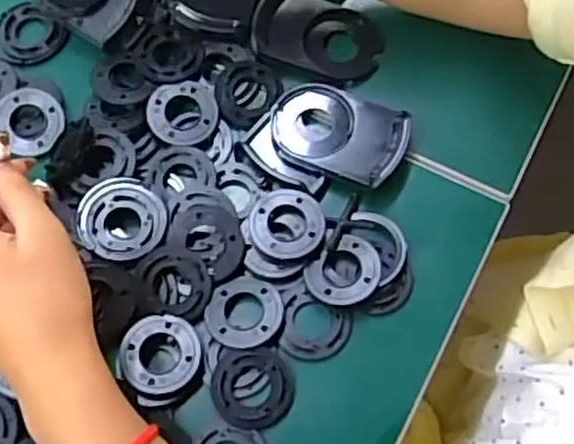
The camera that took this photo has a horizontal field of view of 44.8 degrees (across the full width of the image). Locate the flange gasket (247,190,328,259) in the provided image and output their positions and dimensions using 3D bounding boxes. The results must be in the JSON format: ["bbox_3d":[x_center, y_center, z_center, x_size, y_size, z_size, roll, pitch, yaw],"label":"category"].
[{"bbox_3d":[0.000,0.001,0.411,0.044,0.013,0.046,-15,68,-4],"label":"flange gasket"}]

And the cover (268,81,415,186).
[{"bbox_3d":[0.032,-0.057,0.434,0.086,0.015,0.056,24,71,12],"label":"cover"}]

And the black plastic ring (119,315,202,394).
[{"bbox_3d":[-0.071,0.073,0.386,0.044,0.006,0.043,-1,68,2],"label":"black plastic ring"}]

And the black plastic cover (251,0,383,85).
[{"bbox_3d":[0.020,-0.126,0.461,0.085,0.013,0.052,14,69,8],"label":"black plastic cover"}]

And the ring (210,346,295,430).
[{"bbox_3d":[-0.019,0.091,0.383,0.044,0.011,0.042,-1,68,2],"label":"ring"}]

